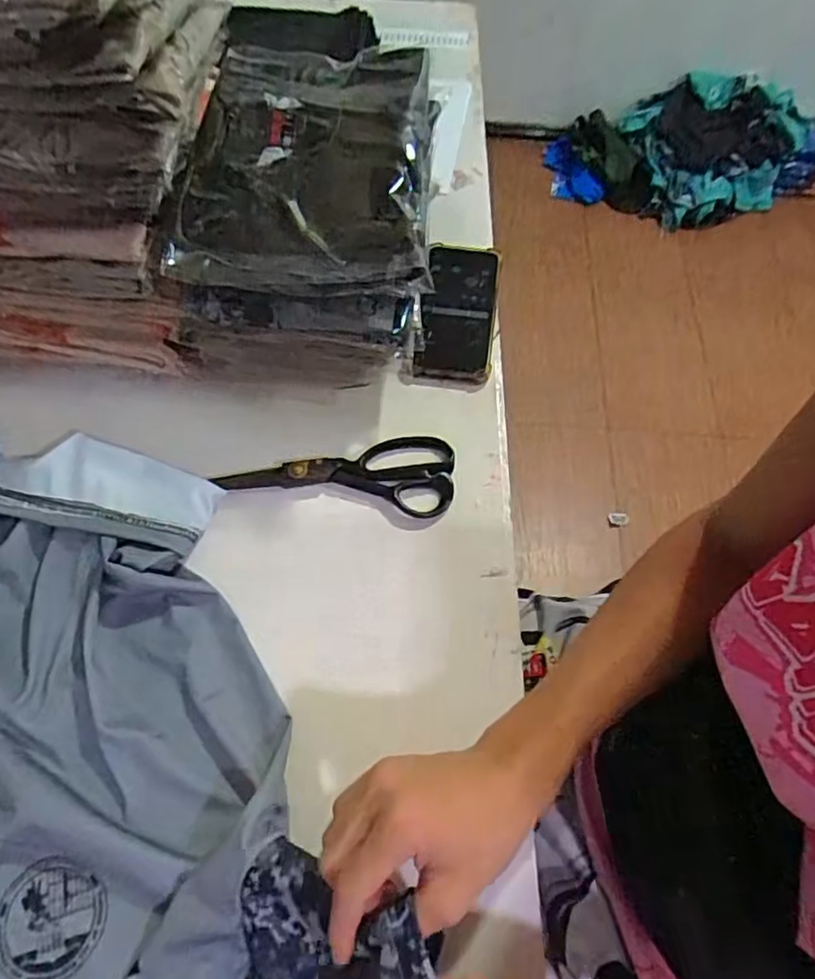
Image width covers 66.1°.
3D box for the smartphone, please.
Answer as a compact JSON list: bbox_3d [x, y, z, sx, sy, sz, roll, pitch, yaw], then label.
[{"bbox_3d":[0.048,-0.176,0.621,0.076,0.014,0.178,13,66,-8],"label":"smartphone"}]

